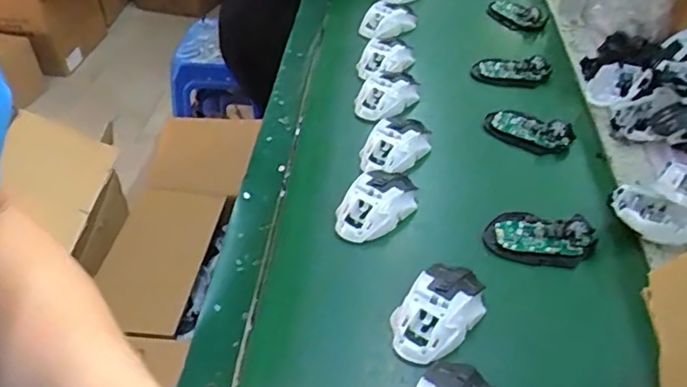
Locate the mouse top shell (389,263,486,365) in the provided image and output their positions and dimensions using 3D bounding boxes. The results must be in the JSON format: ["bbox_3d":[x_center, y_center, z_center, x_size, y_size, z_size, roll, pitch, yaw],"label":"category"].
[{"bbox_3d":[0.091,0.109,0.578,0.066,0.034,0.113,30,50,30],"label":"mouse top shell"}]

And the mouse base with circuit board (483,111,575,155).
[{"bbox_3d":[0.245,-0.086,0.807,0.112,0.021,0.062,28,49,29],"label":"mouse base with circuit board"}]

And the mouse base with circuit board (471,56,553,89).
[{"bbox_3d":[0.256,-0.187,0.922,0.115,0.025,0.058,2,42,3],"label":"mouse base with circuit board"}]

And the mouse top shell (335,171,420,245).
[{"bbox_3d":[0.038,0.010,0.693,0.066,0.036,0.114,27,49,28],"label":"mouse top shell"}]

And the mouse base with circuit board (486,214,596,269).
[{"bbox_3d":[0.213,0.047,0.656,0.112,0.027,0.061,12,43,14],"label":"mouse base with circuit board"}]

